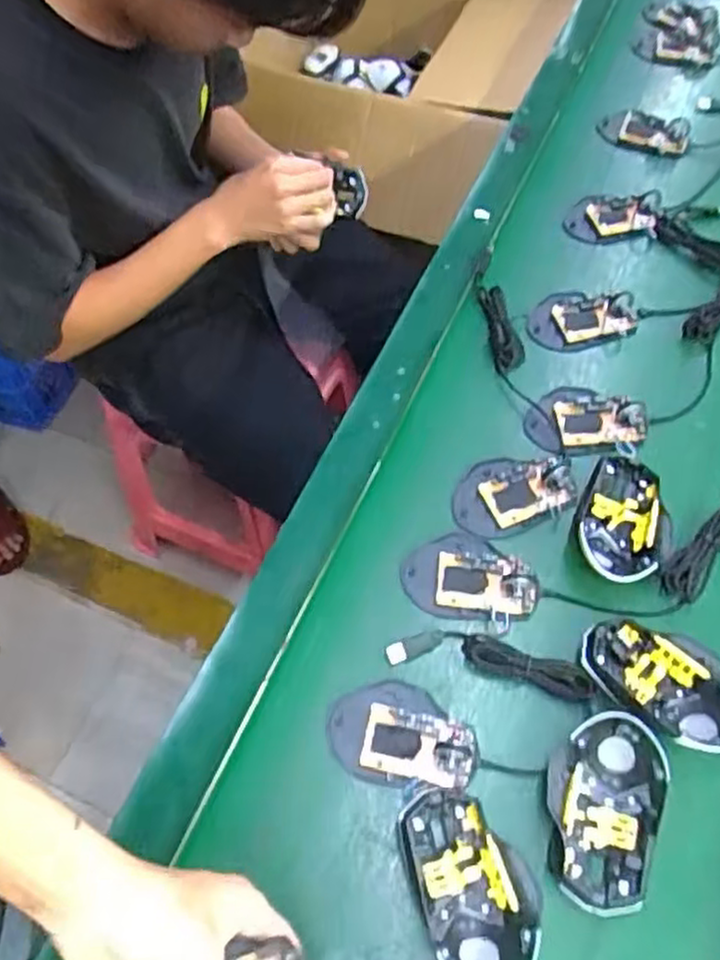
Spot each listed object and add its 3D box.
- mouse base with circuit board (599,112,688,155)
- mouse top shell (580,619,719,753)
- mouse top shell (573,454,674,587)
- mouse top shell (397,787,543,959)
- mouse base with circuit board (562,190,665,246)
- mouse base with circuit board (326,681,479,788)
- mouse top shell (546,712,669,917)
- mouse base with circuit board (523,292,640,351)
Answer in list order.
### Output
[{"bbox_3d":[0.347,-0.426,0.896,0.105,0.015,0.057,18,62,14],"label":"mouse base with circuit board"},{"bbox_3d":[0.226,0.150,0.549,0.119,0.030,0.071,35,68,21],"label":"mouse top shell"},{"bbox_3d":[0.222,0.033,0.617,0.075,0.032,0.116,19,63,14],"label":"mouse top shell"},{"bbox_3d":[0.073,0.267,0.485,0.073,0.036,0.122,-18,60,-7],"label":"mouse top shell"},{"bbox_3d":[0.281,-0.294,0.814,0.103,0.016,0.055,-3,59,2],"label":"mouse base with circuit board"},{"bbox_3d":[0.032,0.187,0.544,0.108,0.017,0.072,1,60,4],"label":"mouse base with circuit board"},{"bbox_3d":[0.165,0.226,0.504,0.071,0.037,0.121,16,62,13],"label":"mouse top shell"},{"bbox_3d":[0.225,-0.165,0.739,0.106,0.024,0.063,-5,59,1],"label":"mouse base with circuit board"}]

